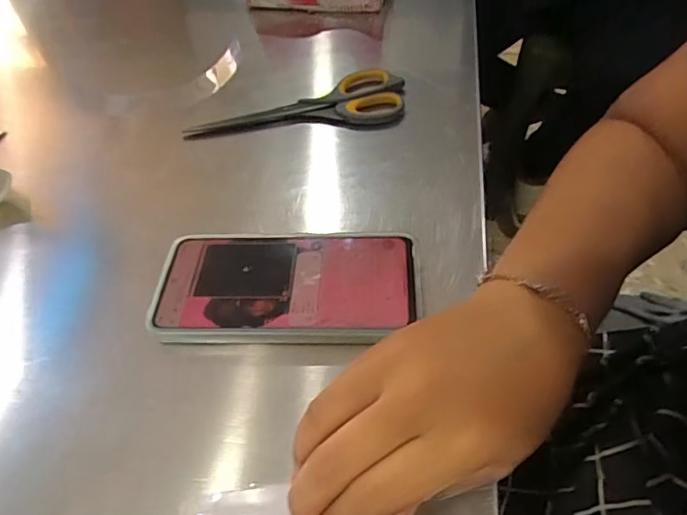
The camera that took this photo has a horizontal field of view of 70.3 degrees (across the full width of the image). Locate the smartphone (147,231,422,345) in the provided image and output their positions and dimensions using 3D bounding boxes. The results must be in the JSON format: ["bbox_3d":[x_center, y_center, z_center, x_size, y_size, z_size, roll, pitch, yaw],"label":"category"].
[{"bbox_3d":[-0.036,0.017,0.311,0.164,0.008,0.081,0,52,6],"label":"smartphone"}]

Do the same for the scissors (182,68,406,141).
[{"bbox_3d":[-0.043,-0.140,0.448,0.196,0.013,0.076,-5,51,3],"label":"scissors"}]

